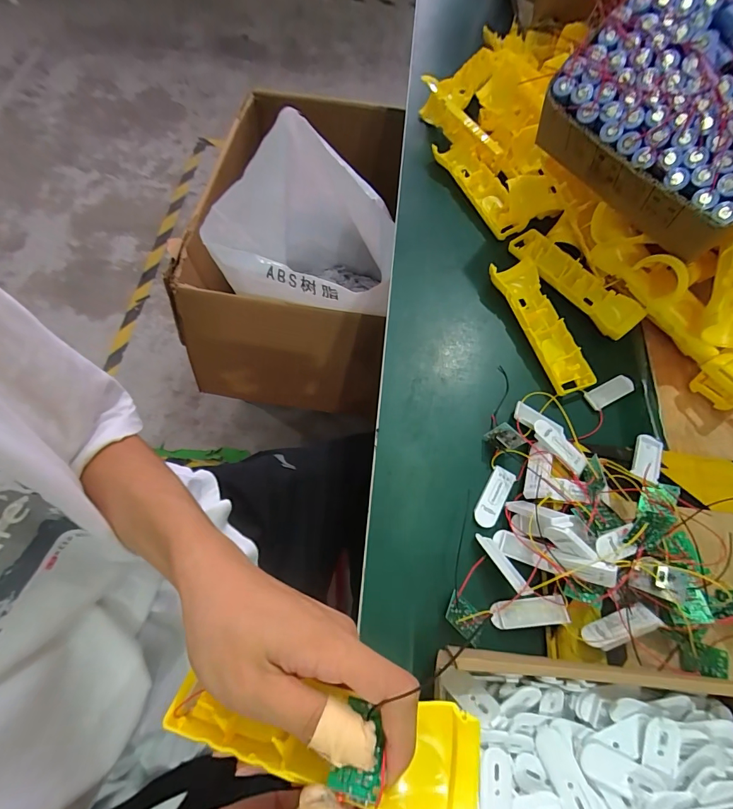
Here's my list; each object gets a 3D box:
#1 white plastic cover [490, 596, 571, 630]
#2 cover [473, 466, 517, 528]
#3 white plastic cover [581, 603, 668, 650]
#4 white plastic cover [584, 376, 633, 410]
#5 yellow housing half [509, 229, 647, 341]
[{"bbox_3d":[0.130,0.168,0.313,0.058,0.005,0.020,-10,68,8],"label":"white plastic cover"},{"bbox_3d":[0.117,0.084,0.354,0.021,0.004,0.058,31,70,10],"label":"cover"},{"bbox_3d":[0.192,0.171,0.294,0.054,0.024,0.008,-23,100,-7],"label":"white plastic cover"},{"bbox_3d":[0.253,-0.013,0.401,0.054,0.004,0.020,-25,70,-12],"label":"white plastic cover"},{"bbox_3d":[0.233,-0.141,0.440,0.052,0.018,0.163,-33,73,-15],"label":"yellow housing half"}]

